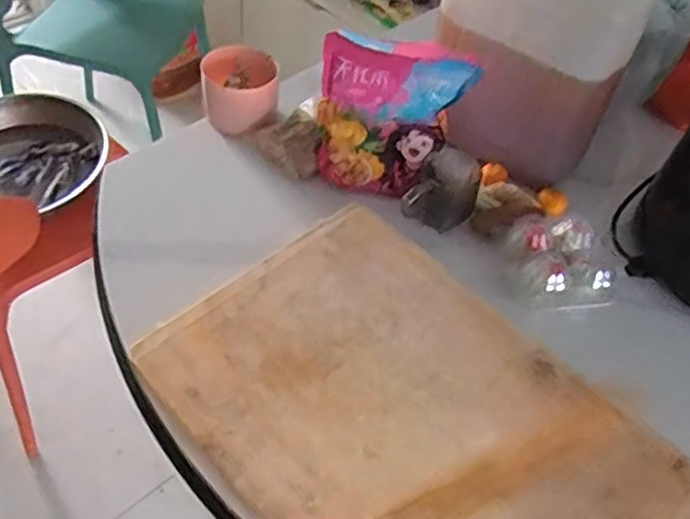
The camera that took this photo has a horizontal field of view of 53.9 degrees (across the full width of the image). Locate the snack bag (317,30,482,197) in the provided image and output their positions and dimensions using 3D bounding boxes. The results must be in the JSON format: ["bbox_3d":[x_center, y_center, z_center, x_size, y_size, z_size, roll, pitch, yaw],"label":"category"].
[{"bbox_3d":[0.052,-0.163,0.801,0.170,0.217,0.046,9,50,1],"label":"snack bag"}]

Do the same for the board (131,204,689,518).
[{"bbox_3d":[0.064,0.157,0.654,0.480,0.016,0.326,39,57,23],"label":"board"}]

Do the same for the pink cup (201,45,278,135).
[{"bbox_3d":[-0.145,-0.236,0.935,0.094,0.067,0.125,-12,53,-15],"label":"pink cup"}]

